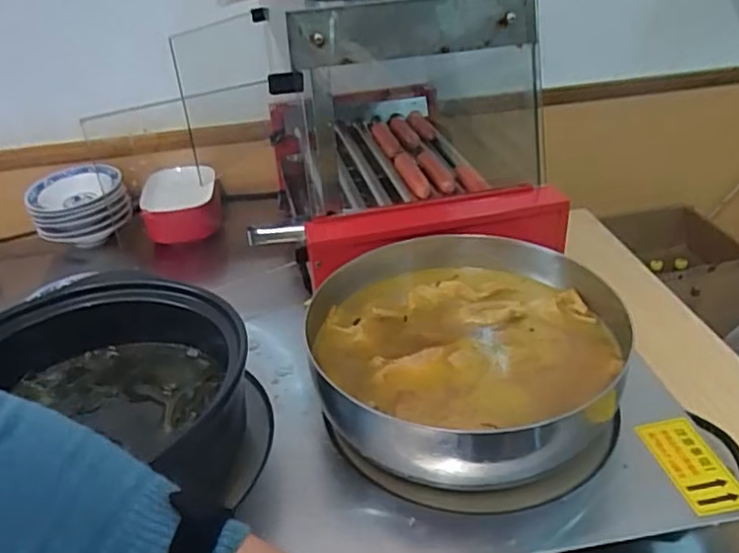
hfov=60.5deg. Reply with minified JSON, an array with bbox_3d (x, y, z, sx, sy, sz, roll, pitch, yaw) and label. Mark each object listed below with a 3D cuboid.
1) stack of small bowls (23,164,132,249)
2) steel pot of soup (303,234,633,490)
[{"bbox_3d":[-0.536,-0.124,1.182,0.170,0.115,0.159,-21,37,-24],"label":"stack of small bowls"},{"bbox_3d":[0.097,0.073,0.627,0.295,0.102,0.282,-5,31,3],"label":"steel pot of soup"}]

